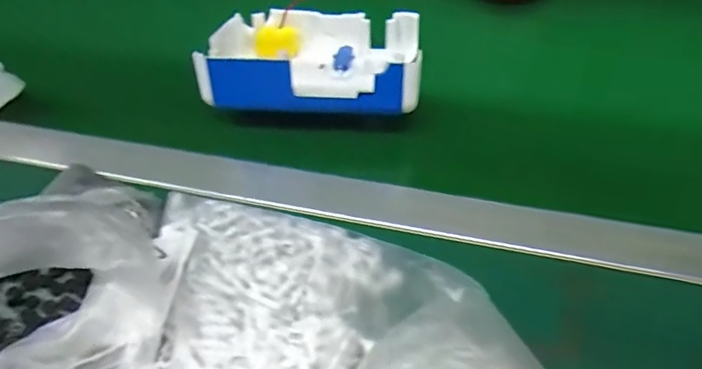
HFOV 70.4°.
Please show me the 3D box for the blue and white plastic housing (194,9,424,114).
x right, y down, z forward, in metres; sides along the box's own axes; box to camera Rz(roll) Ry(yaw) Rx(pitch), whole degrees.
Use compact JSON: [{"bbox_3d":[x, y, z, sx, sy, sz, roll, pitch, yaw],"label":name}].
[{"bbox_3d":[-0.031,-0.115,0.454,0.183,0.059,0.137,1,29,4],"label":"blue and white plastic housing"}]

